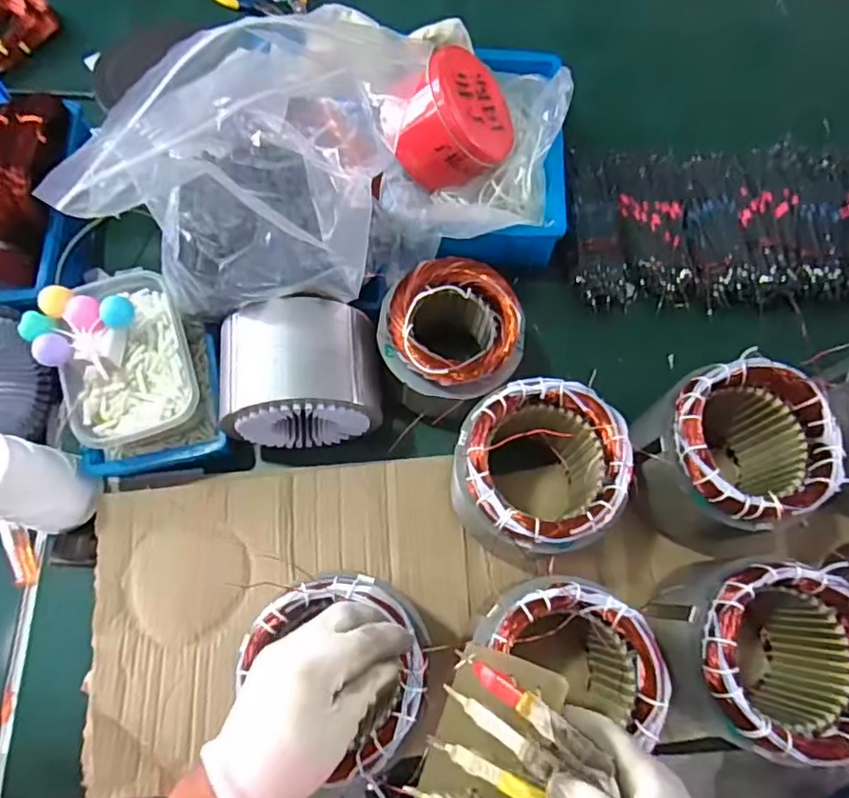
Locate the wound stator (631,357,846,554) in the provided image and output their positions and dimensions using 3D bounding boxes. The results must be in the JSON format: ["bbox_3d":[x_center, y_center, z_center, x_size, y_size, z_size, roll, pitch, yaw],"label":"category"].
[{"bbox_3d":[0.288,0.056,0.569,0.131,0.155,0.139,0,70,-1],"label":"wound stator"}]

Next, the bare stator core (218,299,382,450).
[{"bbox_3d":[-0.121,-0.019,0.593,0.149,0.148,0.113,-3,70,-2],"label":"bare stator core"}]

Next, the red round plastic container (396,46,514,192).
[{"bbox_3d":[0.033,-0.322,0.668,0.130,0.078,0.142,10,76,-42],"label":"red round plastic container"}]

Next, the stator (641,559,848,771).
[{"bbox_3d":[0.287,0.226,0.519,0.132,0.174,0.143,0,70,-1],"label":"stator"}]

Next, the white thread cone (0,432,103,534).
[{"bbox_3d":[-0.373,0.078,0.541,0.067,0.151,0.078,24,72,8],"label":"white thread cone"}]

